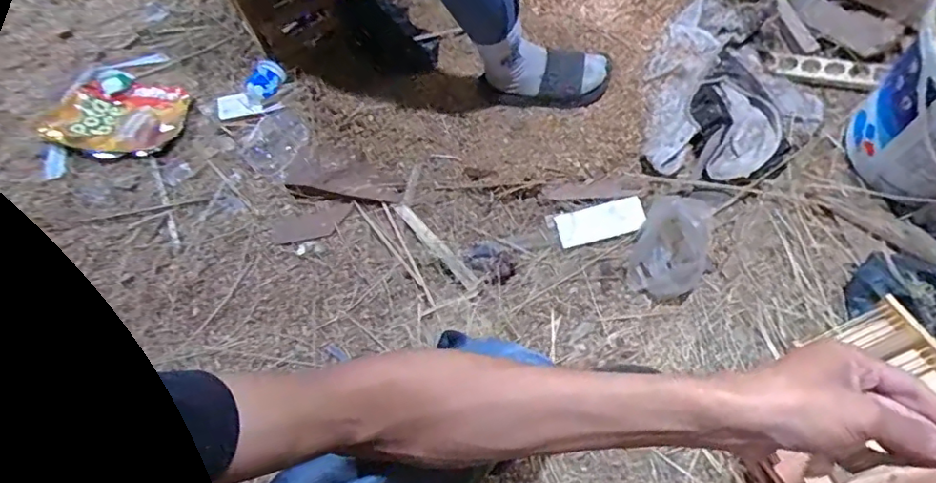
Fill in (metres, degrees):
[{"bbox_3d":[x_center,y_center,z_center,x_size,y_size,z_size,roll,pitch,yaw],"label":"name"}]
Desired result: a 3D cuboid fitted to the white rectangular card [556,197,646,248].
[{"bbox_3d":[0.247,-0.037,1.039,0.157,0.007,0.068,-16,66,8],"label":"white rectangular card"}]

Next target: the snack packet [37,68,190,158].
[{"bbox_3d":[-0.731,-0.271,1.181,0.252,0.051,0.220,11,58,11],"label":"snack packet"}]

